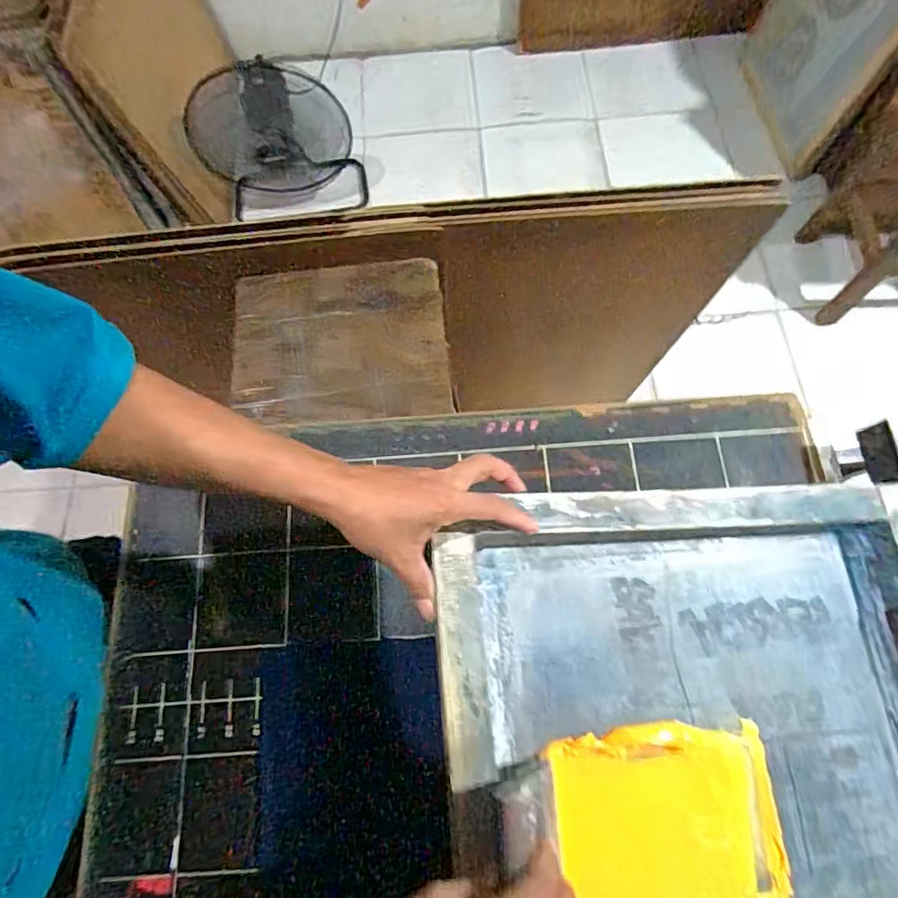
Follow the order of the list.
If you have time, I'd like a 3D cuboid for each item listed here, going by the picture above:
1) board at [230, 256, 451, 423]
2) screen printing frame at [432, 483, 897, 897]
[{"bbox_3d":[-0.145,-0.137,0.717,0.278,0.017,0.240,-5,72,-3],"label":"board"},{"bbox_3d":[0.234,0.315,0.431,0.457,0.049,0.546,-2,73,-9],"label":"screen printing frame"}]

